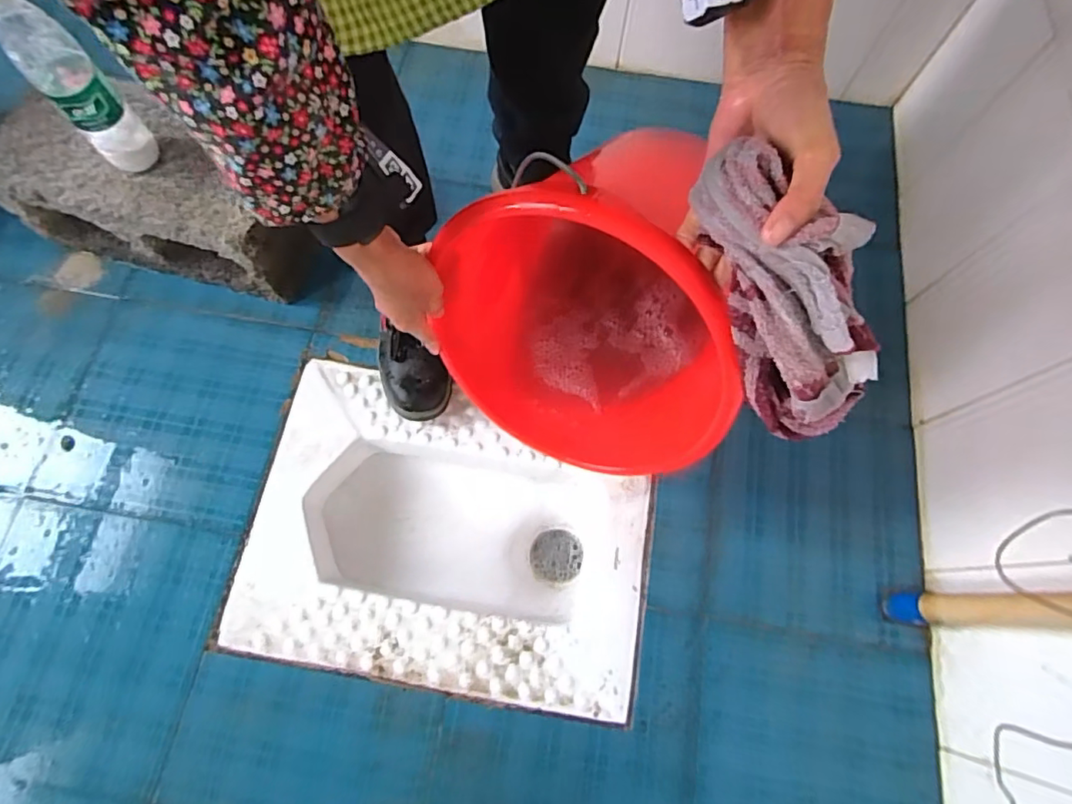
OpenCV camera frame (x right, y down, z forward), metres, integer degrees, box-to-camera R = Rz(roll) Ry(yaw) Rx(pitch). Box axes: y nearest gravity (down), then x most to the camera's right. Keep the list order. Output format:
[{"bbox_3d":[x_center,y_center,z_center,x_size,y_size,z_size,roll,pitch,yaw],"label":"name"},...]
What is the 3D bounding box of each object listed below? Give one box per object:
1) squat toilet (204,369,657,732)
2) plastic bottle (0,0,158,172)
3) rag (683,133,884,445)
[{"bbox_3d":[-0.111,0.180,0.781,0.506,0.158,0.376,10,77,0],"label":"squat toilet"},{"bbox_3d":[-0.509,-0.348,0.605,0.065,0.217,0.058,-40,81,-10],"label":"plastic bottle"},{"bbox_3d":[0.161,-0.062,0.342,0.062,0.071,0.193,-28,107,-11],"label":"rag"}]

